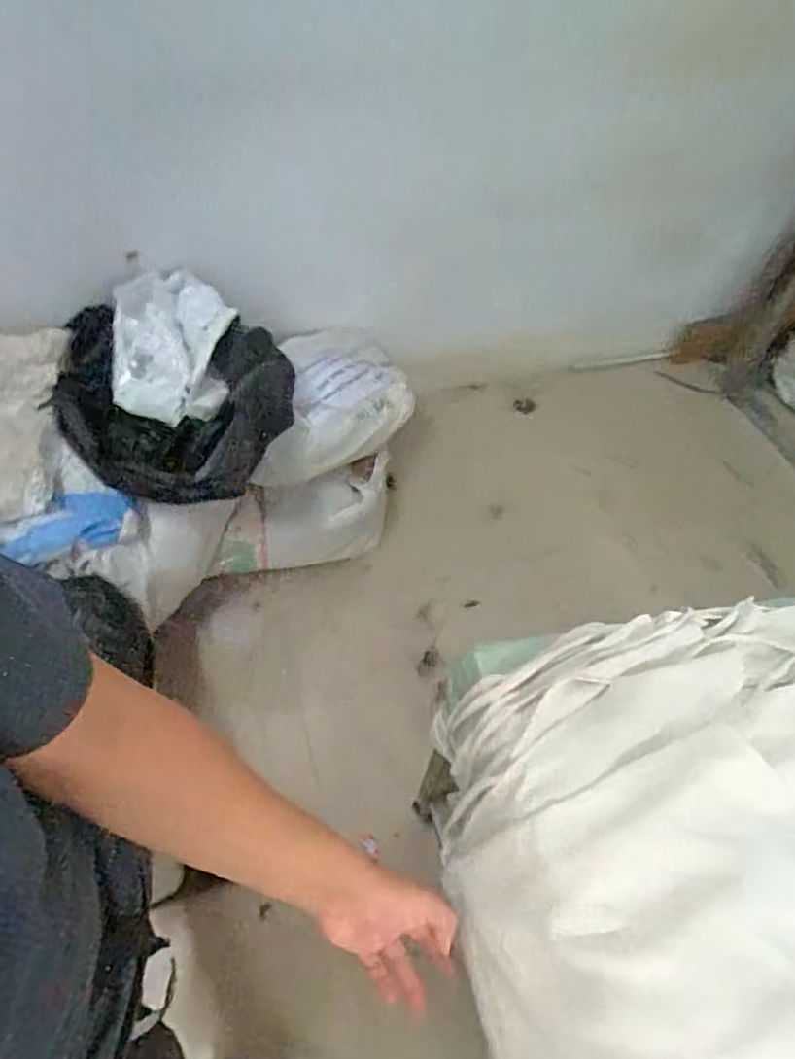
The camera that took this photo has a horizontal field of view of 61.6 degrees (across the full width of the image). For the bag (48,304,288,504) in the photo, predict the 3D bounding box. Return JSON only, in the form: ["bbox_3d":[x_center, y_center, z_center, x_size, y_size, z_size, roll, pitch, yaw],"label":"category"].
[{"bbox_3d":[-0.419,-0.227,1.151,0.452,0.107,0.410,8,58,2],"label":"bag"}]

